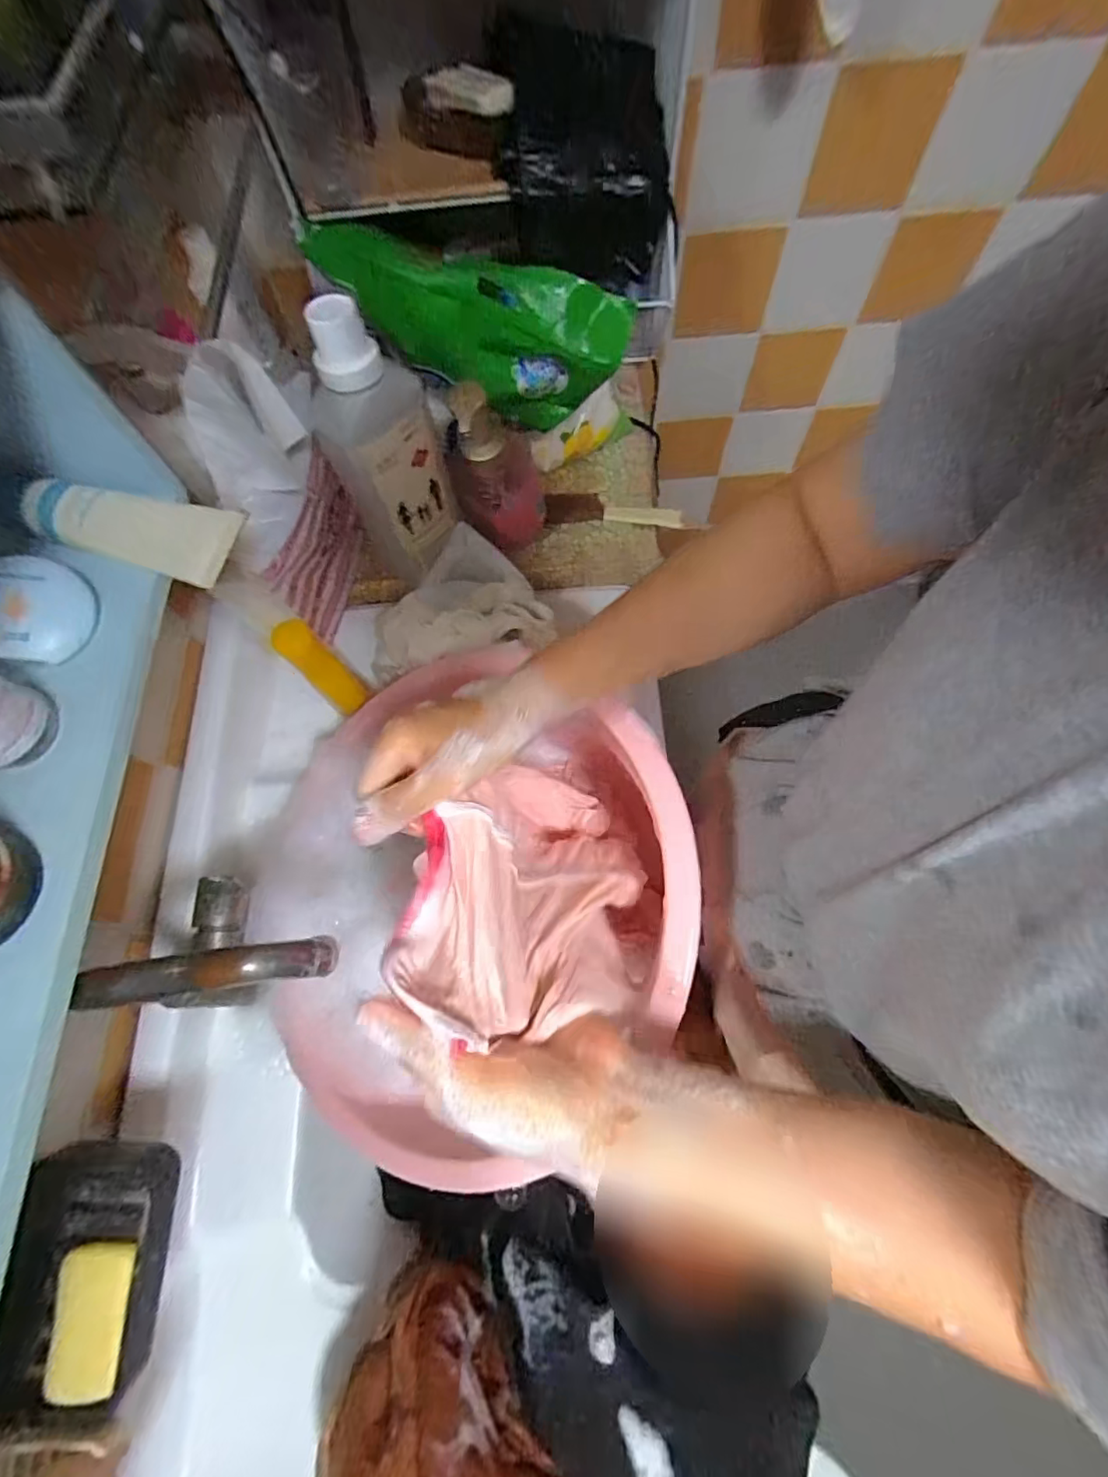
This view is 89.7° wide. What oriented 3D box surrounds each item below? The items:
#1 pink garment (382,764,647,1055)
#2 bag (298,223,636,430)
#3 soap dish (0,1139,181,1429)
[{"bbox_3d":[-0.007,0.097,0.384,0.133,0.206,0.171,10,71,6],"label":"pink garment"},{"bbox_3d":[-0.079,-0.366,0.502,0.274,0.128,0.060,9,69,-16],"label":"bag"},{"bbox_3d":[-0.300,0.348,0.364,0.085,0.034,0.141,1,70,3],"label":"soap dish"}]

